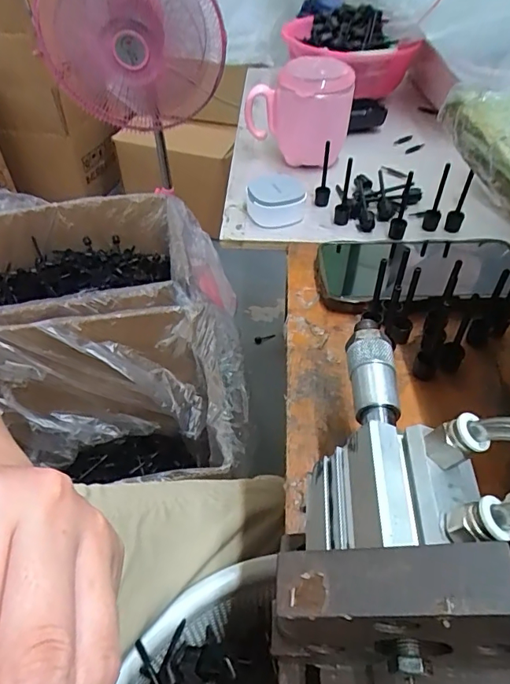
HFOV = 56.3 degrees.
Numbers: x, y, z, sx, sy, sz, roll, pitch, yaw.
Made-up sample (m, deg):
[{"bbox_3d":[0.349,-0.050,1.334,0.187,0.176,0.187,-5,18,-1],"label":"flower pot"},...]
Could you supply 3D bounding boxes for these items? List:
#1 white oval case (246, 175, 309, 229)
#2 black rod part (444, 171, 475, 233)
[{"bbox_3d":[0.018,-0.141,0.468,0.053,0.032,0.063,-5,47,-4],"label":"white oval case"},{"bbox_3d":[0.189,-0.130,0.436,0.014,0.063,0.019,17,49,16],"label":"black rod part"}]

